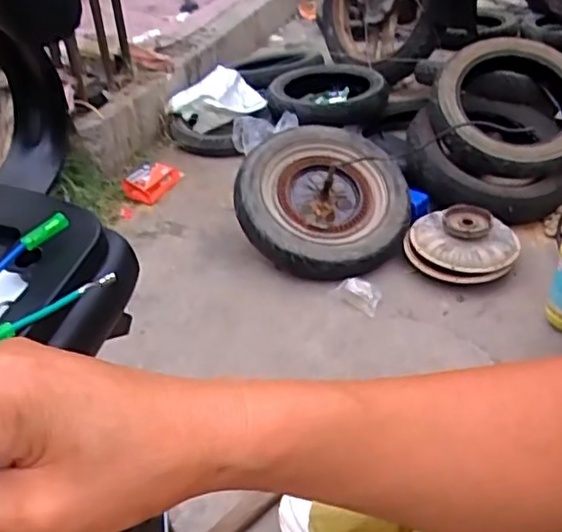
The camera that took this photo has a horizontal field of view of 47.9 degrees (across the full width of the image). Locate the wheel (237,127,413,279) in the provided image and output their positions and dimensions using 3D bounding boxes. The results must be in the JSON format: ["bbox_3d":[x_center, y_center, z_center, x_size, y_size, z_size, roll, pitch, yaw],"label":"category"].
[{"bbox_3d":[0.085,-0.137,1.313,0.347,0.081,0.344,3,63,-5],"label":"wheel"}]

